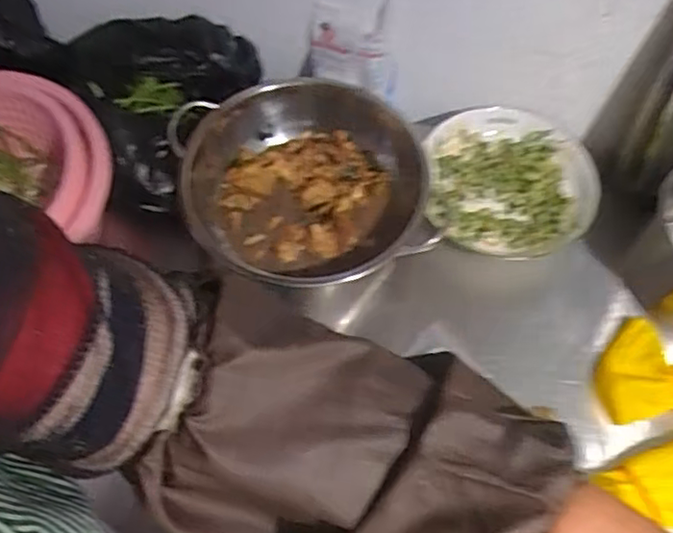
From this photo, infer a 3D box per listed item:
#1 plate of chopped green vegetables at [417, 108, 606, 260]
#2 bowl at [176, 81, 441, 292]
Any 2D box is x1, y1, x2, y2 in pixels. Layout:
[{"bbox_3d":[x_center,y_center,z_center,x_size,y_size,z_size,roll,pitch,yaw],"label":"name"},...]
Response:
[{"bbox_3d":[0.198,-0.095,0.714,0.190,0.035,0.192,0,60,0],"label":"plate of chopped green vegetables"},{"bbox_3d":[-0.035,-0.084,0.693,0.259,0.077,0.260,0,60,0],"label":"bowl"}]

